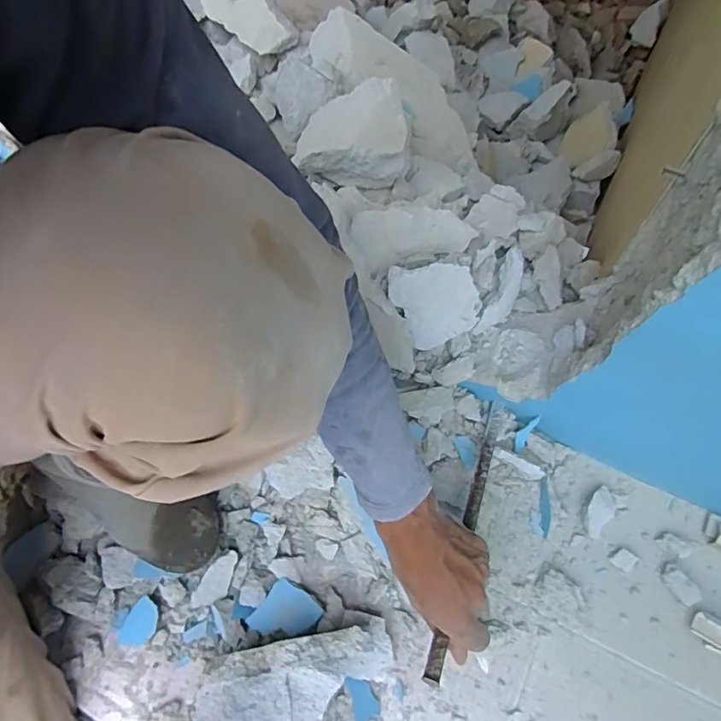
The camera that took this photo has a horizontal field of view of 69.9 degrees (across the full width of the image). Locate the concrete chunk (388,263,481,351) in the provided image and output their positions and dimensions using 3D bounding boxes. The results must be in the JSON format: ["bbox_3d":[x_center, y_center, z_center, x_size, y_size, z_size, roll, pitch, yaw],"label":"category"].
[{"bbox_3d":[0.086,-0.068,0.582,0.086,0.021,0.097,-22,106,19],"label":"concrete chunk"}]

